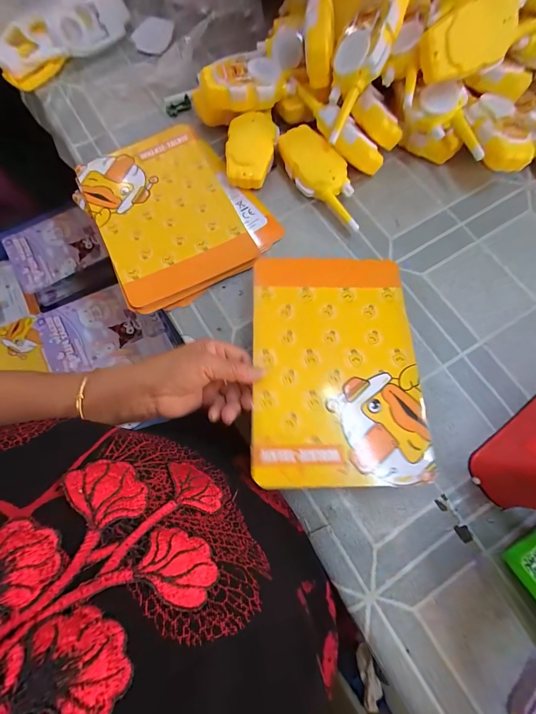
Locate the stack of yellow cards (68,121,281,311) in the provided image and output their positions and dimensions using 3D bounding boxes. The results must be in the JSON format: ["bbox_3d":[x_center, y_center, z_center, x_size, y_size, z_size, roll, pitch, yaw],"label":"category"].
[{"bbox_3d":[-0.122,-0.196,0.416,0.209,0.014,0.245,-29,77,-8],"label":"stack of yellow cards"}]

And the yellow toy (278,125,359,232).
[{"bbox_3d":[0.071,-0.238,0.413,0.057,0.036,0.158,-43,79,-11],"label":"yellow toy"}]

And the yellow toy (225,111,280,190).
[{"bbox_3d":[-0.022,-0.283,0.431,0.065,0.035,0.101,4,74,1],"label":"yellow toy"}]

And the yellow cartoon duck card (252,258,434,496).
[{"bbox_3d":[0.070,0.003,0.325,0.168,0.009,0.242,0,69,-2],"label":"yellow cartoon duck card"}]

